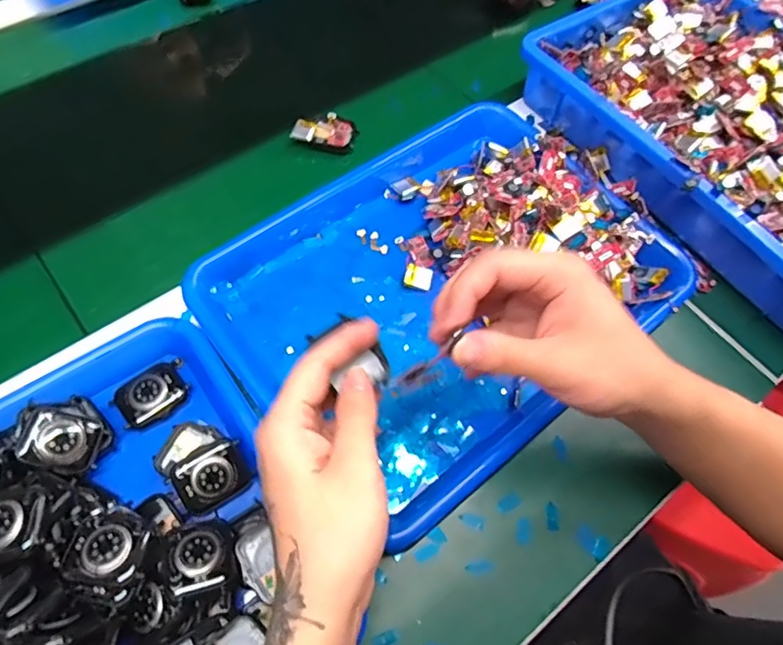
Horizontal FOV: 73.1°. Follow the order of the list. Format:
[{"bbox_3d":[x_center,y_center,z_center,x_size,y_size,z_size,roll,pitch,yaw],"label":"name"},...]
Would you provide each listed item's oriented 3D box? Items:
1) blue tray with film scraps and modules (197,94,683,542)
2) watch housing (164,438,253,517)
[{"bbox_3d":[0.040,-0.036,0.402,0.321,0.038,0.257,-35,71,-19],"label":"blue tray with film scraps and modules"},{"bbox_3d":[-0.113,0.097,0.329,0.045,0.010,0.035,-28,68,-16],"label":"watch housing"}]

